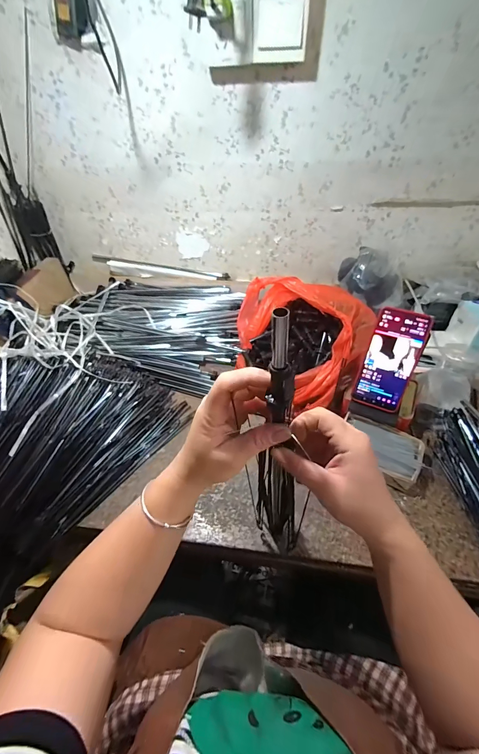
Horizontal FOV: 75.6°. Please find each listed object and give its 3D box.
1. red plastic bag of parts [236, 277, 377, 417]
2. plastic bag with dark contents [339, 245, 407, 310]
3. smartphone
[{"bbox_3d":[0.124,-0.075,0.615,0.258,0.136,0.269,-7,45,-3],"label":"red plastic bag of parts"},{"bbox_3d":[0.310,-0.235,0.721,0.095,0.091,0.152,-25,49,-20],"label":"plastic bag with dark contents"},{"bbox_3d":[0.245,-0.025,0.506,0.078,0.164,0.010,20,19,22],"label":"smartphone"}]

